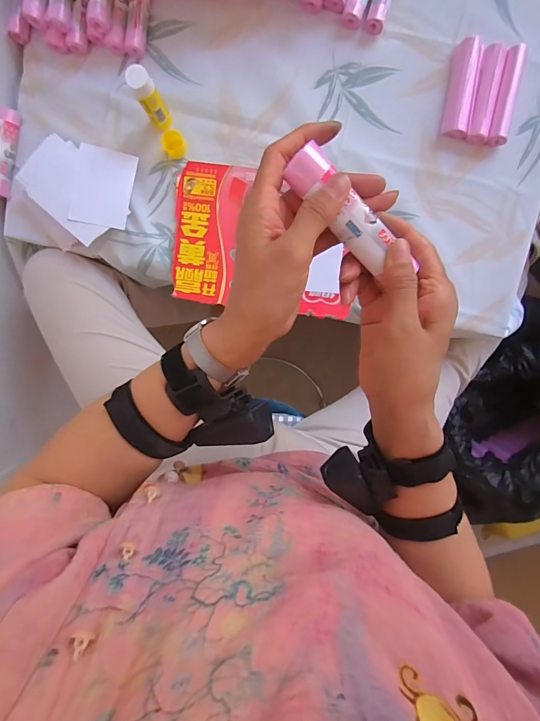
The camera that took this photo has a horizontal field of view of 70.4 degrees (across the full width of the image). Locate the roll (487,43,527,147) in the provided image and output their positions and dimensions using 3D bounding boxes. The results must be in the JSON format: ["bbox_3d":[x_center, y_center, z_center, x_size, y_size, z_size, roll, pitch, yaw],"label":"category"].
[{"bbox_3d":[0.319,-0.356,0.521,0.026,0.021,0.122,10,96,2],"label":"roll"}]

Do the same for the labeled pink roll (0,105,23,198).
[{"bbox_3d":[-0.382,-0.298,0.548,0.022,0.023,0.118,13,96,2],"label":"labeled pink roll"}]

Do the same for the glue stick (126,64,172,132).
[{"bbox_3d":[-0.156,-0.342,0.505,0.028,0.099,0.027,0,96,3],"label":"glue stick"}]

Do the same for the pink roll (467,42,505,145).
[{"bbox_3d":[0.293,-0.361,0.528,0.028,0.022,0.122,8,96,3],"label":"pink roll"}]

